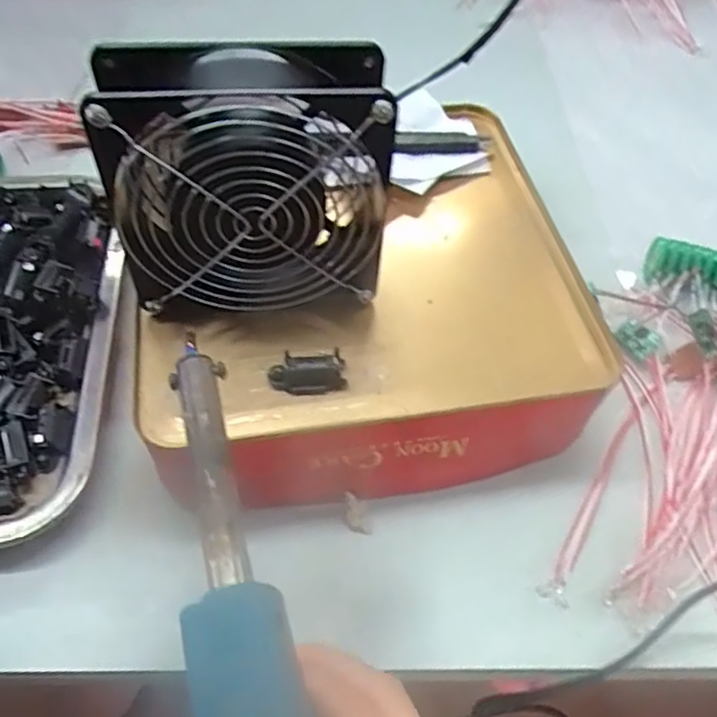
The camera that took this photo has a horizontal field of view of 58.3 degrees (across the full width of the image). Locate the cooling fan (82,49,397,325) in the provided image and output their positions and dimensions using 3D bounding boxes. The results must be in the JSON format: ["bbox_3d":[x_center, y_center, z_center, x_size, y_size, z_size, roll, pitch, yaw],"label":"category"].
[{"bbox_3d":[-0.048,-0.078,0.294,0.117,0.120,0.049,-2,54,-5],"label":"cooling fan"}]

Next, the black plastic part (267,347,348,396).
[{"bbox_3d":[-0.024,0.007,0.303,0.035,0.011,0.017,0,54,-4],"label":"black plastic part"}]

